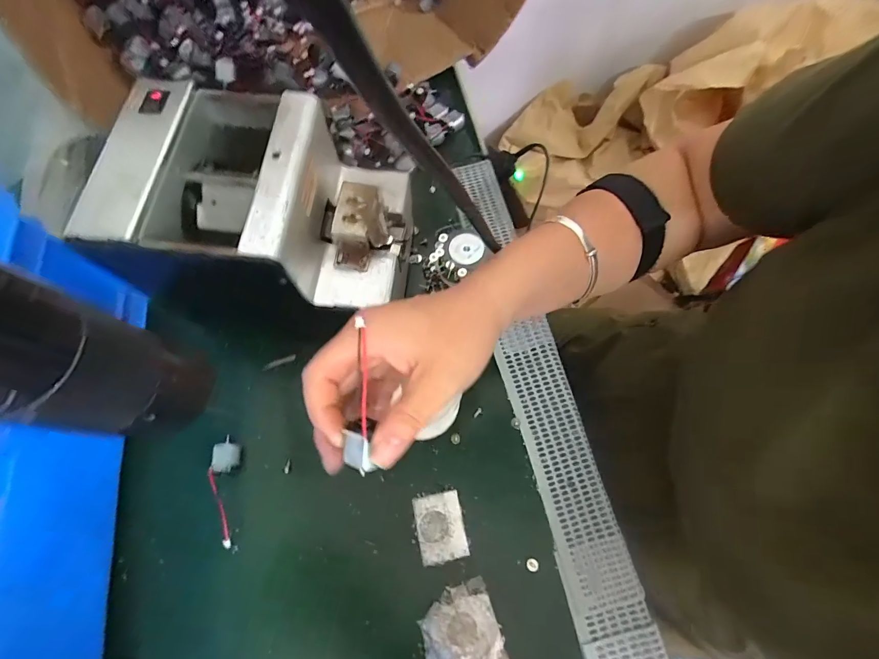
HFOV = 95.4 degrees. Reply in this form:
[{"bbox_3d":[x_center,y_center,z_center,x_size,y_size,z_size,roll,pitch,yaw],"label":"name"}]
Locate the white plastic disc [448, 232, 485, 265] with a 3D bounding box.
[{"bbox_3d":[0.024,-0.073,0.354,0.032,0.006,0.029,20,82,17],"label":"white plastic disc"}]

